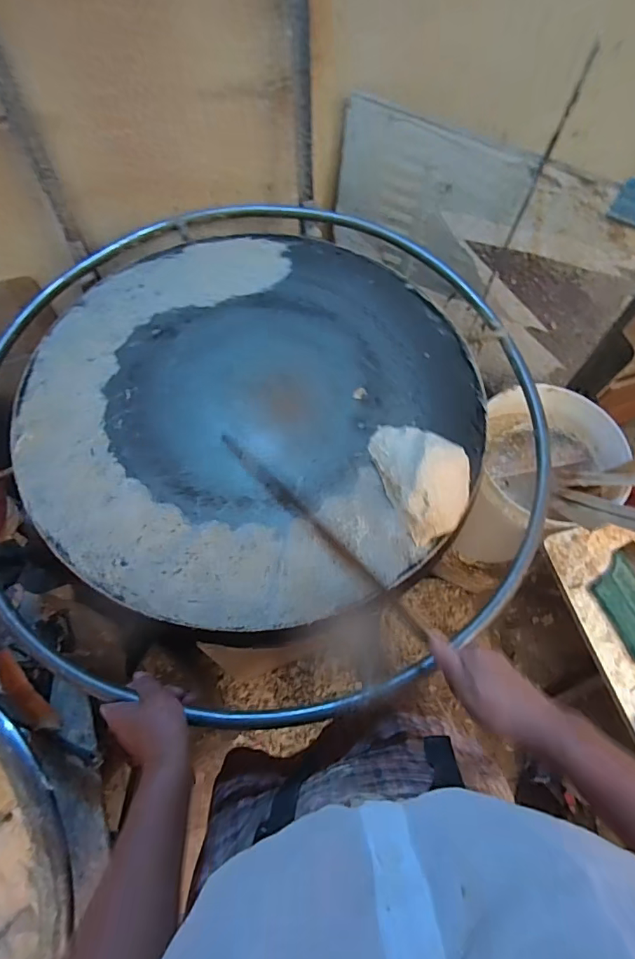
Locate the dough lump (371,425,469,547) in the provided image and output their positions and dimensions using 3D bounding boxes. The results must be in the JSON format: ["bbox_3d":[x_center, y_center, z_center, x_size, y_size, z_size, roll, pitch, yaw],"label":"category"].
[{"bbox_3d":[0.134,-0.010,0.564,0.101,0.063,0.146,-17,66,-9],"label":"dough lump"}]

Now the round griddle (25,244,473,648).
[{"bbox_3d":[-0.085,-0.115,0.639,0.597,0.020,0.613,0,64,-1],"label":"round griddle"}]

